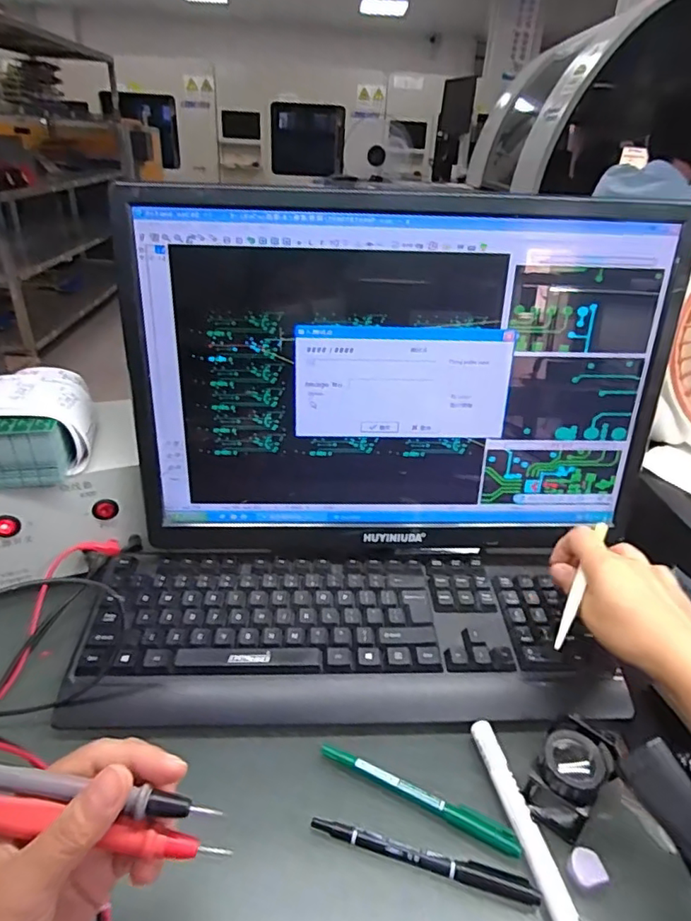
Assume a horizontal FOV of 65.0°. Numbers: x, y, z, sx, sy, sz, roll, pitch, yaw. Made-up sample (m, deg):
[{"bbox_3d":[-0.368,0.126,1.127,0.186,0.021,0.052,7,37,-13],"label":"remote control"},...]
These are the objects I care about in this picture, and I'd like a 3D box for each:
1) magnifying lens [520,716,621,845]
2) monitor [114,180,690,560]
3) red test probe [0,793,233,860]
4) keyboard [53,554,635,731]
[{"bbox_3d":[0.149,0.205,0.358,0.046,0.047,0.056,24,36,31],"label":"magnifying lens"},{"bbox_3d":[0.042,-0.050,0.462,0.426,0.313,0.065,2,31,-2],"label":"monitor"},{"bbox_3d":[-0.121,0.161,0.238,0.138,0.013,0.015,13,30,-4],"label":"red test probe"},{"bbox_3d":[0.002,0.145,0.457,0.423,0.029,0.143,2,31,-3],"label":"keyboard"}]

